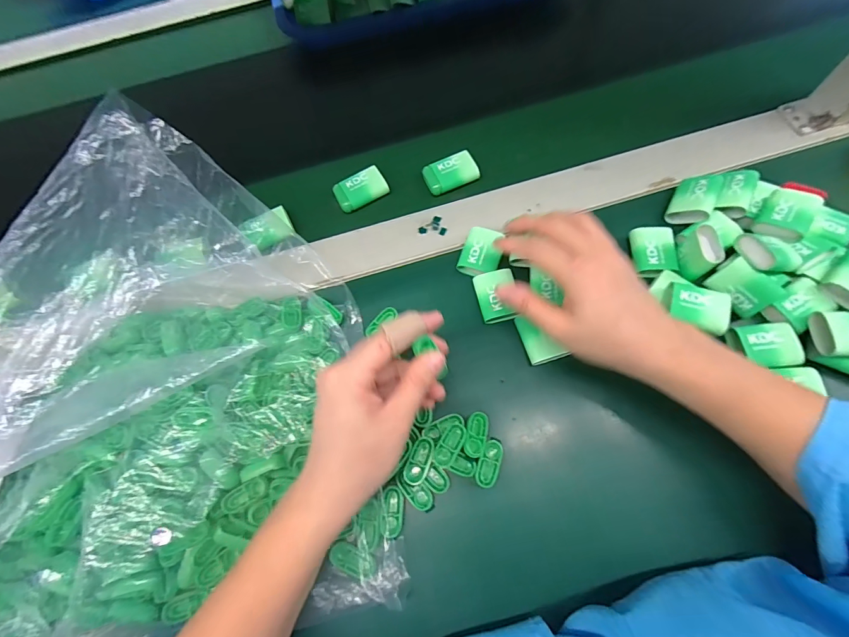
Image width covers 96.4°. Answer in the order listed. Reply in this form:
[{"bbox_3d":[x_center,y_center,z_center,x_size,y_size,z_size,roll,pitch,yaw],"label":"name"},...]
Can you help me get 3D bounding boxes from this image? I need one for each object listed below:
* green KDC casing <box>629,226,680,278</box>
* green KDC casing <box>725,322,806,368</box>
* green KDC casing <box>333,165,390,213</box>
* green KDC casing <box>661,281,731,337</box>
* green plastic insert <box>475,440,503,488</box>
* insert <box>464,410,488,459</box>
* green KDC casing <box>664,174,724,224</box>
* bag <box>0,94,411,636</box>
[{"bbox_3d":[0.201,-0.056,0.333,0.035,0.016,0.045,3,70,5],"label":"green KDC casing"},{"bbox_3d":[0.272,0.022,0.301,0.044,0.016,0.034,-5,69,3],"label":"green KDC casing"},{"bbox_3d":[-0.065,-0.132,0.386,0.052,0.009,0.033,-31,70,-7],"label":"green KDC casing"},{"bbox_3d":[0.213,-0.008,0.296,0.040,0.015,0.034,14,71,9],"label":"green KDC casing"},{"bbox_3d":[0.049,0.110,0.287,0.015,0.004,0.034,16,72,10],"label":"green plastic insert"},{"bbox_3d":[0.041,0.089,0.292,0.015,0.007,0.034,14,71,9],"label":"insert"},{"bbox_3d":[0.244,-0.109,0.343,0.034,0.015,0.045,10,70,50],"label":"green KDC casing"},{"bbox_3d":[-0.271,0.058,0.268,0.432,0.113,0.345,-15,69,-1],"label":"bag"}]

